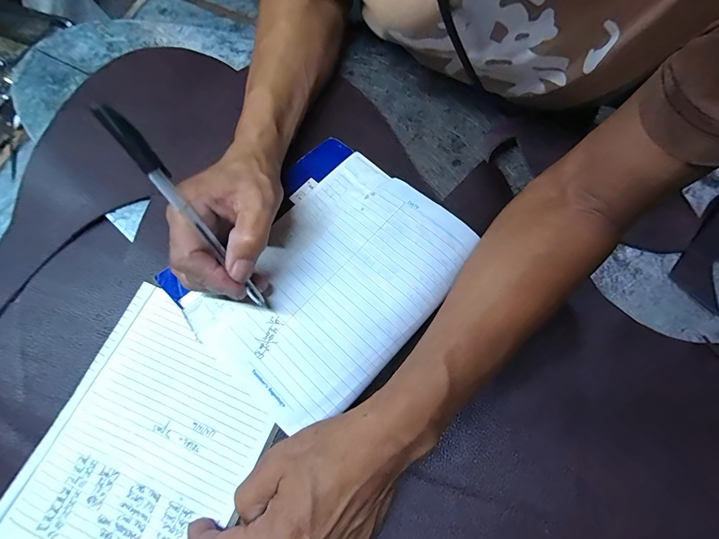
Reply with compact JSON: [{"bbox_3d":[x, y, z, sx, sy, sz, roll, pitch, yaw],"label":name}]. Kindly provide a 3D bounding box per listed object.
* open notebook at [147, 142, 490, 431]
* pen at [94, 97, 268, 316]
[{"bbox_3d":[-0.032,-0.003,0.284,0.179,0.014,0.209,41,74,16],"label":"open notebook"},{"bbox_3d":[-0.105,-0.029,0.228,0.013,0.163,0.006,-38,34,-13],"label":"pen"}]

